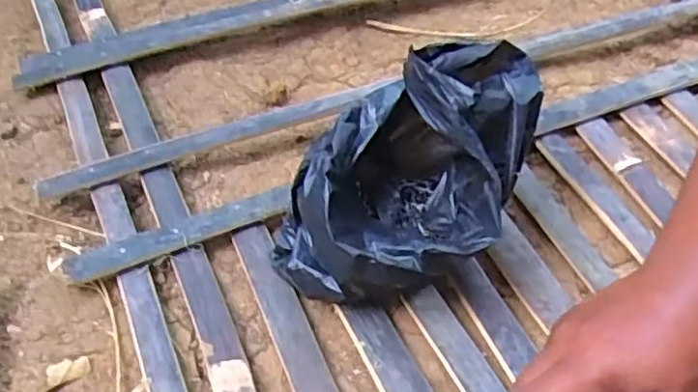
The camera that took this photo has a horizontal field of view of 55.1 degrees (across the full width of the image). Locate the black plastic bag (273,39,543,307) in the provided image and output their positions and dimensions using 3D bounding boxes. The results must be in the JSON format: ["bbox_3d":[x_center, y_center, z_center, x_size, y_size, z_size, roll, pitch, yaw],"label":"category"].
[{"bbox_3d":[0.042,-0.010,0.502,0.146,0.162,0.178,22,52,19],"label":"black plastic bag"}]

